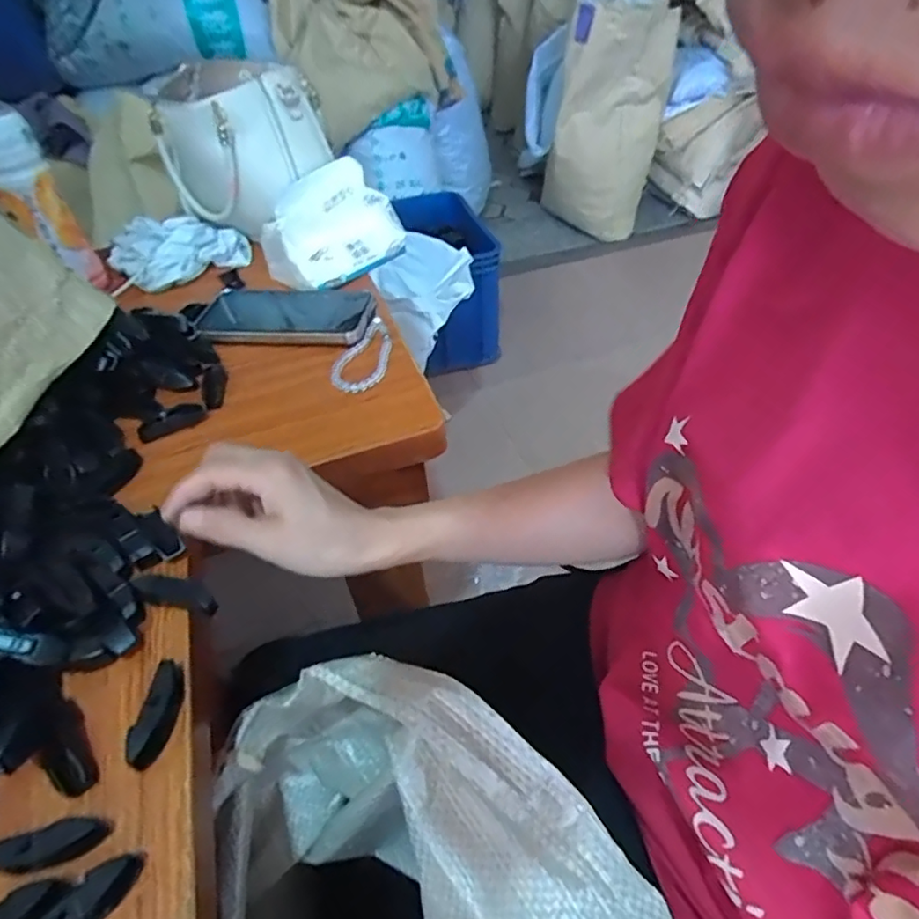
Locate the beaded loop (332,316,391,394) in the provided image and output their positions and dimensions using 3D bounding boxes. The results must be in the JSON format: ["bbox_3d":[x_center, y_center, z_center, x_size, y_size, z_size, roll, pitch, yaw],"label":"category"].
[{"bbox_3d":[-0.089,-0.098,0.537,0.049,0.008,0.108,0,45,6],"label":"beaded loop"}]

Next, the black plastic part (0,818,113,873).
[{"bbox_3d":[-0.188,0.176,0.262,0.052,0.015,0.015,-11,45,-5],"label":"black plastic part"}]

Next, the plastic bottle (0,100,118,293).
[{"bbox_3d":[-0.450,-0.281,0.603,0.064,0.216,0.064,-32,51,-24],"label":"plastic bottle"}]

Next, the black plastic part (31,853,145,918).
[{"bbox_3d":[-0.161,0.191,0.245,0.054,0.018,0.016,-28,49,-21],"label":"black plastic part"}]

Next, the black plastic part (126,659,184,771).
[{"bbox_3d":[-0.157,0.132,0.302,0.013,0.018,0.052,0,45,6],"label":"black plastic part"}]

